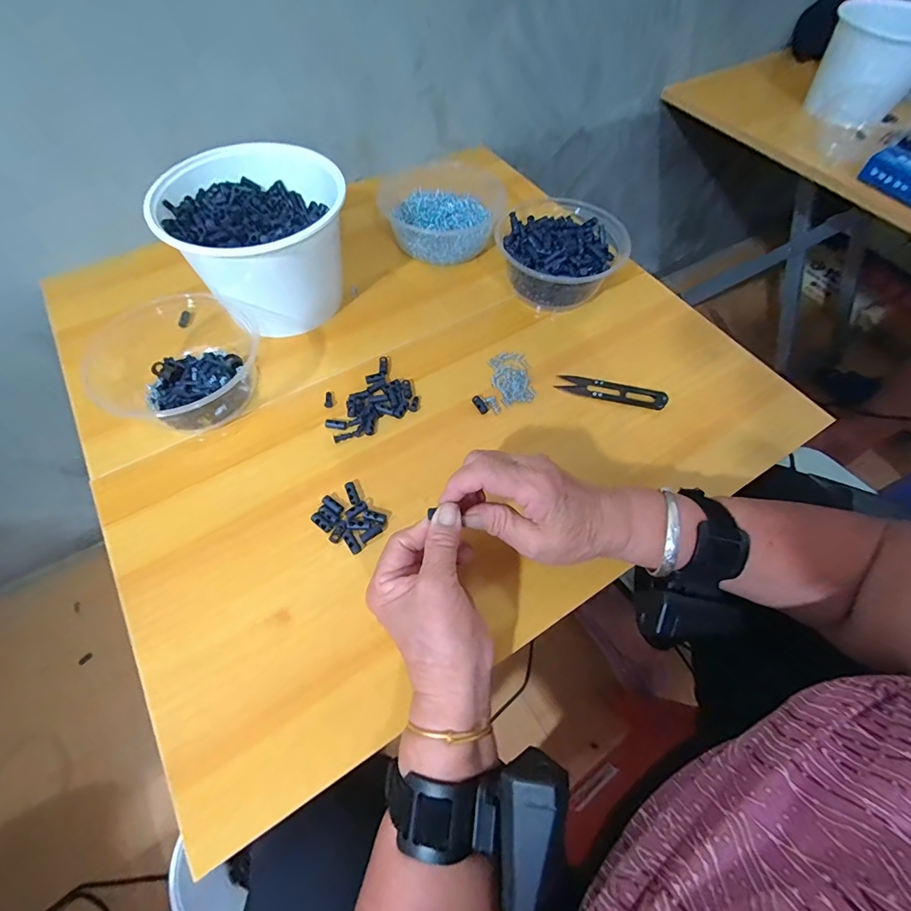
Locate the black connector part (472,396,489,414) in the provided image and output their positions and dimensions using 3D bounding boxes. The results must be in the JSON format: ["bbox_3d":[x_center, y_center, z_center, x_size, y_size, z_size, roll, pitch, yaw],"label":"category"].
[{"bbox_3d":[0.023,-0.047,0.415,0.009,0.005,0.020,-28,64,-18],"label":"black connector part"}]

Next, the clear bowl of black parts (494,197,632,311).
[{"bbox_3d":[0.108,-0.208,0.471,0.127,0.060,0.118,1,59,-2],"label":"clear bowl of black parts"}]

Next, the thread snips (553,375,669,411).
[{"bbox_3d":[0.148,-0.060,0.423,0.100,0.011,0.024,18,60,8],"label":"thread snips"}]

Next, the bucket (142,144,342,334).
[{"bbox_3d":[-0.189,-0.210,0.435,0.153,0.105,0.140,1,59,-2],"label":"bucket"}]

